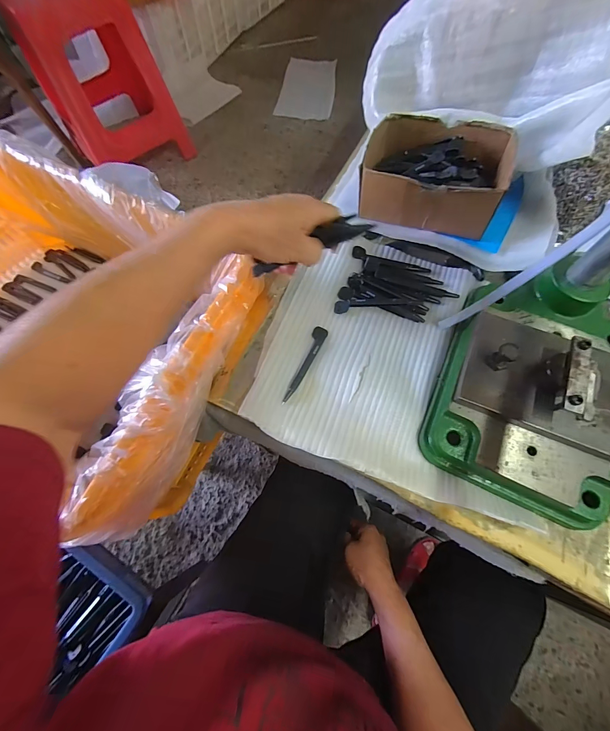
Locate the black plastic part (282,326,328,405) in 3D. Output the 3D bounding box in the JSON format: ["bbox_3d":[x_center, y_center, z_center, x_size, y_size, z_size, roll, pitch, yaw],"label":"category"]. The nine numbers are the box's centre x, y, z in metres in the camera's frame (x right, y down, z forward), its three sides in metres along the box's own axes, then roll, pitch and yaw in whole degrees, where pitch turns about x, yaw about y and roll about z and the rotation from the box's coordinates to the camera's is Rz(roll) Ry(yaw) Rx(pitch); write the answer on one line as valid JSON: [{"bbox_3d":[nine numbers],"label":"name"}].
[{"bbox_3d":[0.002,-0.002,0.358,0.016,0.005,0.099,19,69,10],"label":"black plastic part"}]

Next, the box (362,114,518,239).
[{"bbox_3d":[0.159,-0.240,0.418,0.165,0.075,0.128,17,69,9],"label":"box"}]

